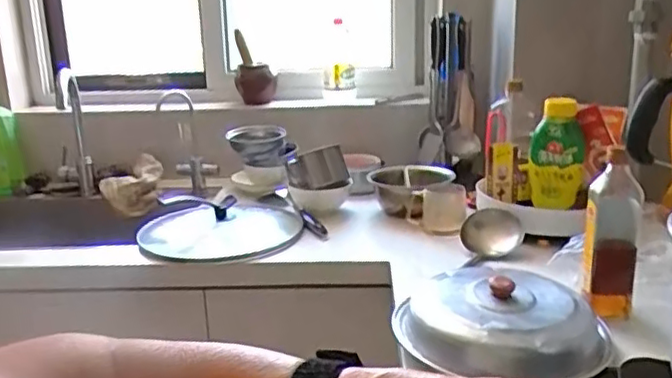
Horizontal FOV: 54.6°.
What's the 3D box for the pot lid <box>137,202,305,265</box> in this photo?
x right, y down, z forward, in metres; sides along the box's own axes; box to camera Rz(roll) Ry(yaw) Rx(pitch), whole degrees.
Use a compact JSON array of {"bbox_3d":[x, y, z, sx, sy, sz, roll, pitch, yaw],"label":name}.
[{"bbox_3d":[-0.227,0.082,1.292,0.310,0.073,0.273,-4,15,-7],"label":"pot lid"}]

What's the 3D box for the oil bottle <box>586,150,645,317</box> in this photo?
[{"bbox_3d":[0.393,0.067,0.923,0.061,0.235,0.058,7,18,32],"label":"oil bottle"}]

